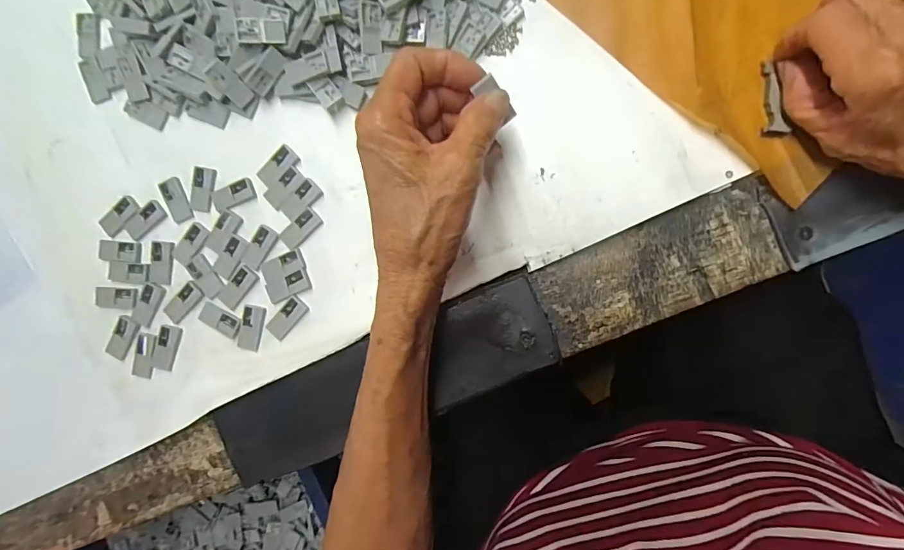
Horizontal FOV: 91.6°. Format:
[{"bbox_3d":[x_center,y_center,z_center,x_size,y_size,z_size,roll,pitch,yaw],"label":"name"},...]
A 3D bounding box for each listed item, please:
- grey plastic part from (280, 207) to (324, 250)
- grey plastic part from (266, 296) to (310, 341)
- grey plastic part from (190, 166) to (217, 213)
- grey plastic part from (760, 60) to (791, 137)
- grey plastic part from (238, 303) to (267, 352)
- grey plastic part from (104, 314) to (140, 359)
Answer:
[{"bbox_3d":[-0.096,-0.029,0.279,0.028,0.004,0.014,-43,87,3],"label":"grey plastic part"},{"bbox_3d":[-0.105,0.027,0.278,0.015,0.004,0.028,43,93,3],"label":"grey plastic part"},{"bbox_3d":[-0.163,-0.056,0.286,0.015,0.004,0.028,13,91,4],"label":"grey plastic part"},{"bbox_3d":[0.183,-0.101,0.252,0.013,0.005,0.044,-6,85,4],"label":"grey plastic part"},{"bbox_3d":[-0.129,0.034,0.283,0.016,0.004,0.029,7,90,4],"label":"grey plastic part"},{"bbox_3d":[-0.220,0.042,0.293,0.015,0.005,0.029,27,92,4],"label":"grey plastic part"}]

